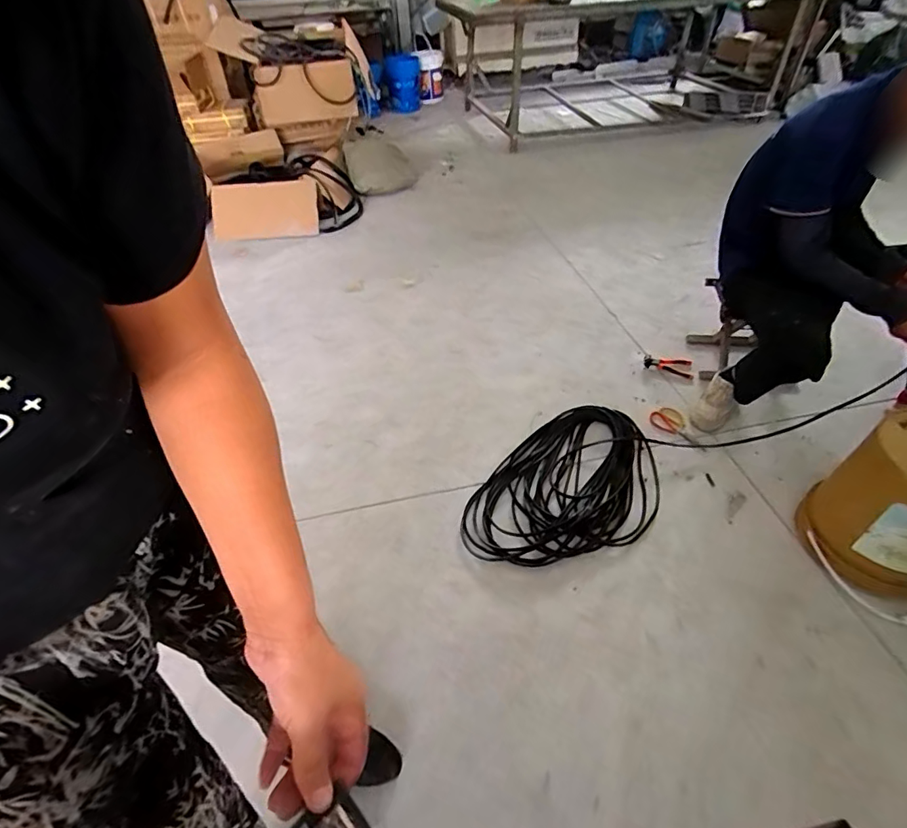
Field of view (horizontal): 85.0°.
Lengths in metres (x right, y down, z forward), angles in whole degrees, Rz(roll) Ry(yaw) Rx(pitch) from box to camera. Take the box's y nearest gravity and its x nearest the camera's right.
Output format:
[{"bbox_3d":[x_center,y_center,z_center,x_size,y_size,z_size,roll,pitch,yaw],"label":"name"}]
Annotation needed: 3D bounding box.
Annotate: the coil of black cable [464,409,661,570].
[{"bbox_3d":[0.338,0.210,1.417,0.425,0.041,0.644,32,55,31],"label":"coil of black cable"}]

